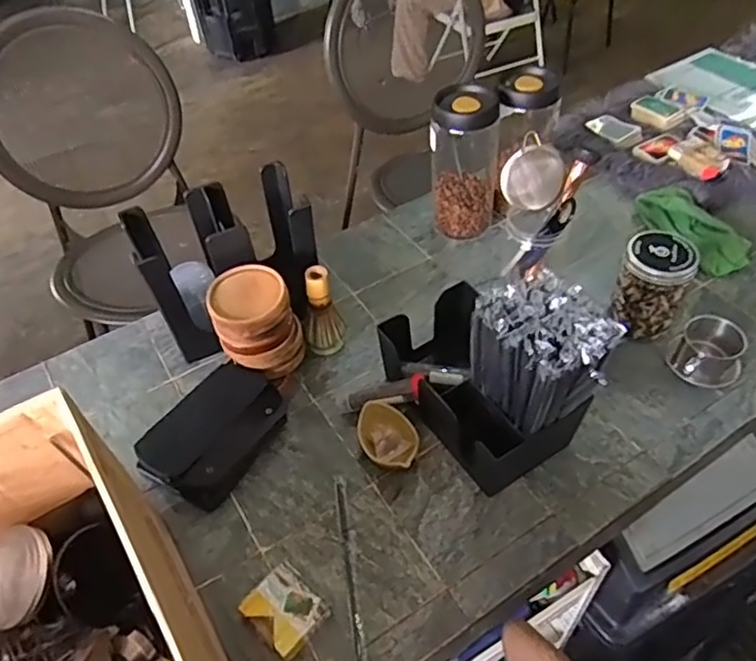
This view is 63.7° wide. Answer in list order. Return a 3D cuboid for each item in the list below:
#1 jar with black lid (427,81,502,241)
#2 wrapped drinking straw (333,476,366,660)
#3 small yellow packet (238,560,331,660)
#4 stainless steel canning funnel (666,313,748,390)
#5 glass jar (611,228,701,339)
[{"bbox_3d":[0.137,-0.263,0.976,0.103,0.223,0.092,4,49,8],"label":"jar with black lid"},{"bbox_3d":[-0.032,0.256,0.668,0.013,0.005,0.214,-9,48,-3],"label":"wrapped drinking straw"},{"bbox_3d":[-0.093,0.289,0.626,0.073,0.032,0.064,33,58,29],"label":"small yellow packet"},{"bbox_3d":[0.435,0.031,0.805,0.089,0.055,0.087,33,58,29],"label":"stainless steel canning funnel"},{"bbox_3d":[0.374,-0.055,0.835,0.083,0.141,0.081,-2,48,3],"label":"glass jar"}]

